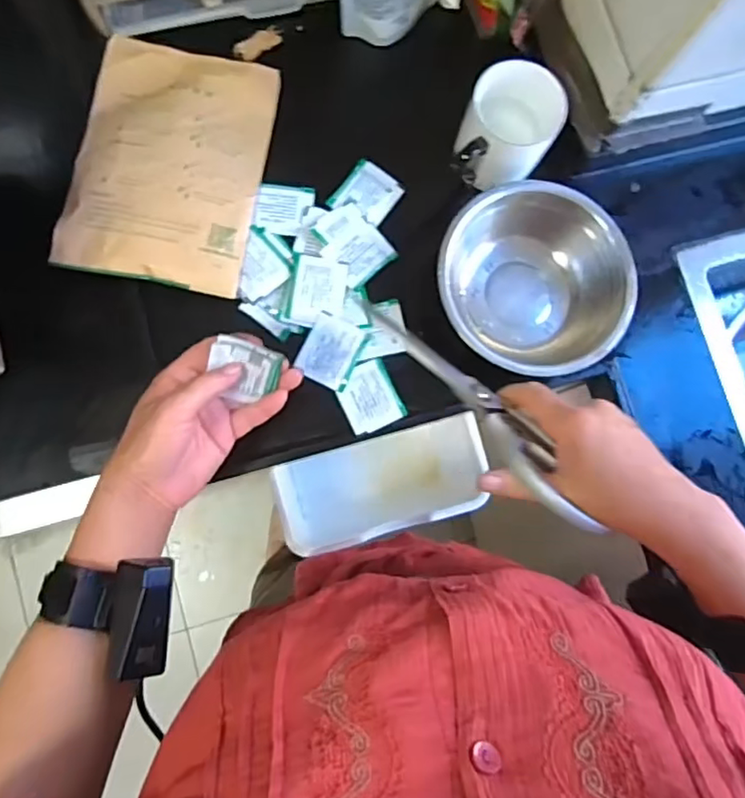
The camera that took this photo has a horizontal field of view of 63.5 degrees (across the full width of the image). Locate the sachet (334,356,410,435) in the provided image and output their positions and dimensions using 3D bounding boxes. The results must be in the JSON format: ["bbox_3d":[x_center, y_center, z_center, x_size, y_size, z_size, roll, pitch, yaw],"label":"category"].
[{"bbox_3d":[-0.003,-0.002,0.541,0.049,0.005,0.058,-24,85,-8],"label":"sachet"}]

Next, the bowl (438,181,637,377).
[{"bbox_3d":[0.142,-0.100,0.541,0.164,0.065,0.160,1,82,-5],"label":"bowl"}]

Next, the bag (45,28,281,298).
[{"bbox_3d":[-0.178,-0.212,0.535,0.156,0.022,0.223,10,81,-4],"label":"bag"}]

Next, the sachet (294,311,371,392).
[{"bbox_3d":[-0.037,-0.043,0.541,0.048,0.007,0.059,27,81,-1],"label":"sachet"}]

